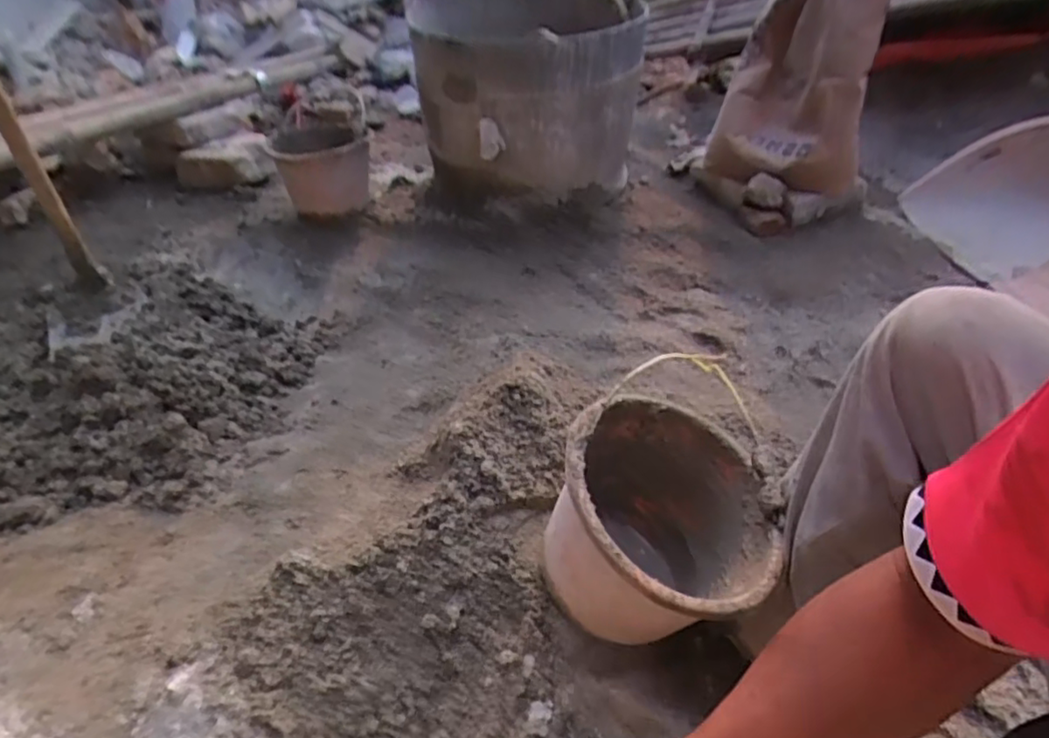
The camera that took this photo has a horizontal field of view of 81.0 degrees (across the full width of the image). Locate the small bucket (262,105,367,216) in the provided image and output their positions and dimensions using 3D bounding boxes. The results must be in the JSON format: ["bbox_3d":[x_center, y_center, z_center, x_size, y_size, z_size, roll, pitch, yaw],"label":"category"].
[{"bbox_3d":[-0.552,-0.538,1.674,0.268,0.222,0.289,-12,40,-11],"label":"small bucket"}]

